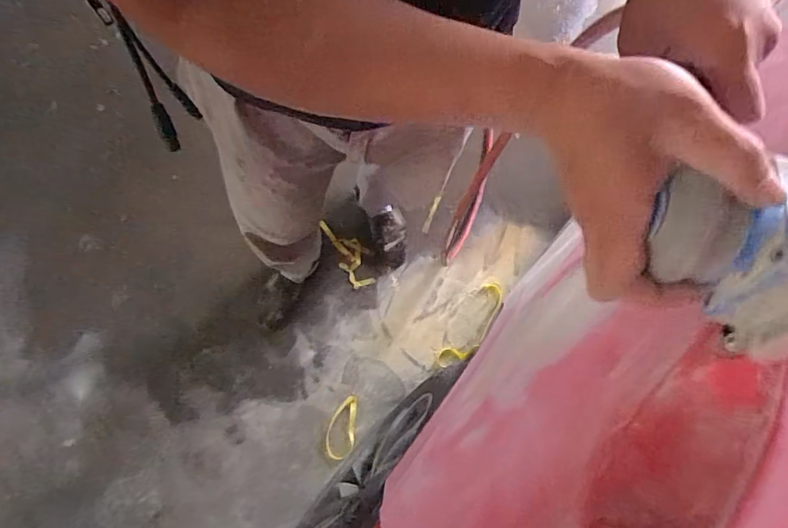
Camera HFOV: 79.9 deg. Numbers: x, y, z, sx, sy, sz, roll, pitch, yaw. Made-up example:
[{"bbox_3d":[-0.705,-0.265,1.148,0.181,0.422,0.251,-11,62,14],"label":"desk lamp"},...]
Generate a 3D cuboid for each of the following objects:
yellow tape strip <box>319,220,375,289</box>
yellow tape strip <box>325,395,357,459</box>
[{"bbox_3d":[-0.131,-0.036,1.353,0.085,0.019,0.218,-35,94,-10],"label":"yellow tape strip"},{"bbox_3d":[-0.142,0.434,1.251,0.073,0.012,0.160,4,76,-1],"label":"yellow tape strip"}]

